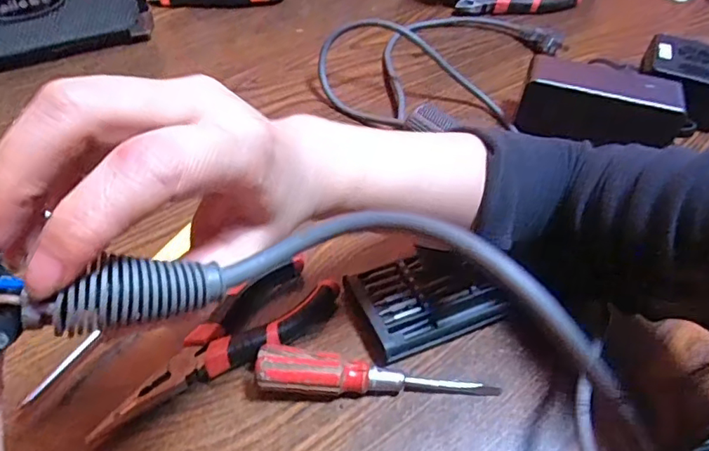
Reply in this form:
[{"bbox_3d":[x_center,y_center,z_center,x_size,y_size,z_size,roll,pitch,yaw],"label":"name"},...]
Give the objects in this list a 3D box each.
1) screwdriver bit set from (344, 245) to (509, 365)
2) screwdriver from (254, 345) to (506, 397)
[{"bbox_3d":[0.045,0.046,0.358,0.091,0.023,0.062,-17,50,-18],"label":"screwdriver bit set"},{"bbox_3d":[0.014,0.091,0.318,0.138,0.020,0.023,5,47,1],"label":"screwdriver"}]

